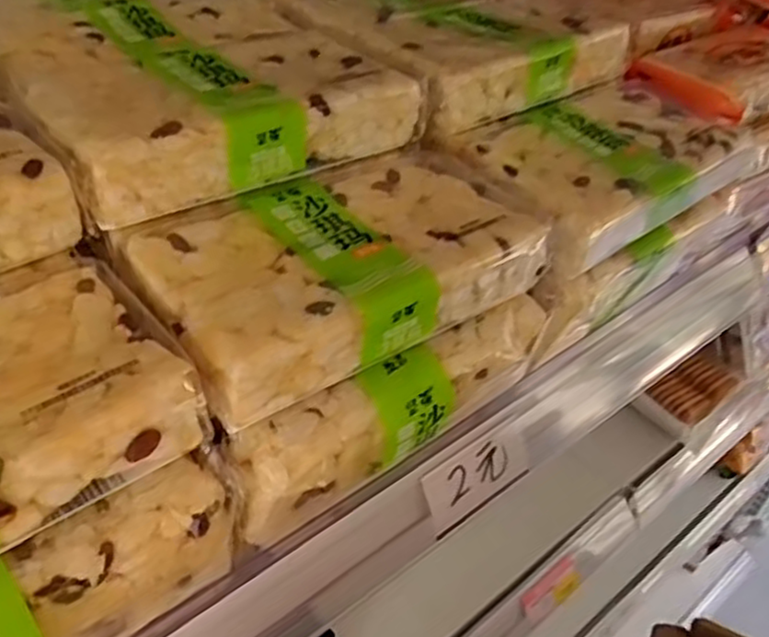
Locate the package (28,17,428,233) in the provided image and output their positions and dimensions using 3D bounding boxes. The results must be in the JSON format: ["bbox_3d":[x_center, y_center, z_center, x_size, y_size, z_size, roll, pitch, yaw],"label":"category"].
[{"bbox_3d":[-0.077,-0.098,0.318,0.150,0.030,0.112,-24,48,-32],"label":"package"}]

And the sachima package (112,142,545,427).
[{"bbox_3d":[-0.015,-0.024,0.289,0.156,0.029,0.087,-24,48,-31],"label":"sachima package"}]

